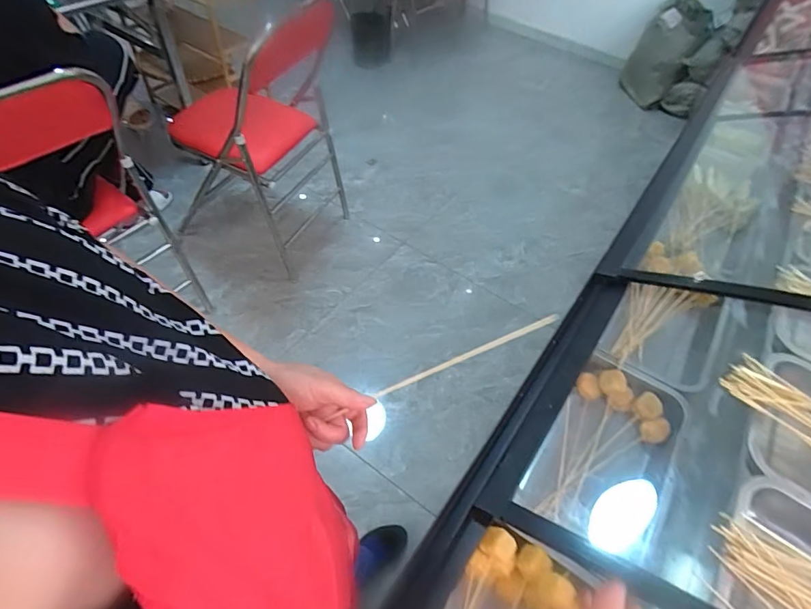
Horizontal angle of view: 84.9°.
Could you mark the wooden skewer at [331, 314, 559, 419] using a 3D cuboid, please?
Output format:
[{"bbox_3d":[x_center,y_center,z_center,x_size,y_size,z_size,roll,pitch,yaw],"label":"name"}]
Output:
[{"bbox_3d":[0.061,0.051,0.439,0.194,0.009,0.005,-23,57,-3],"label":"wooden skewer"}]

